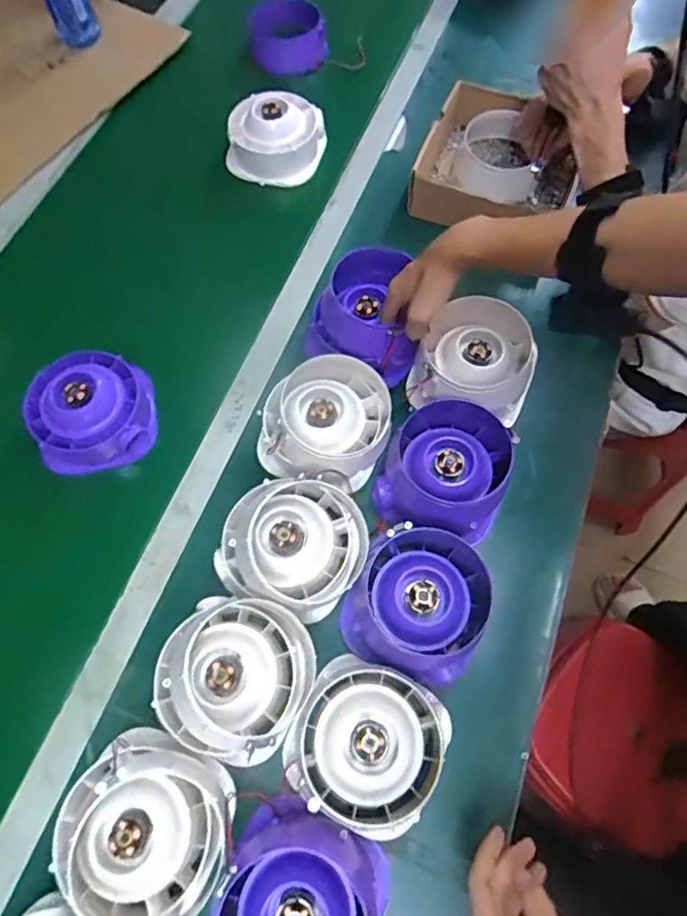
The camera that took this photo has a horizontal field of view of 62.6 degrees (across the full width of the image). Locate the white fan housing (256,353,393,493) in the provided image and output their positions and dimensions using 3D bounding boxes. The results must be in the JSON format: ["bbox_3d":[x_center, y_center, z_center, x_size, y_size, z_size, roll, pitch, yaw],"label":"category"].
[{"bbox_3d":[-0.020,-0.031,0.619,0.144,0.095,0.139,4,67,3],"label":"white fan housing"}]

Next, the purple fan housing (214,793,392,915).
[{"bbox_3d":[-0.036,0.364,0.462,0.131,0.093,0.125,26,70,11],"label":"purple fan housing"}]

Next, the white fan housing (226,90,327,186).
[{"bbox_3d":[-0.101,-0.476,0.833,0.136,0.065,0.118,15,68,7],"label":"white fan housing"}]

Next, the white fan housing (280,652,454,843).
[{"bbox_3d":[0.022,0.261,0.519,0.129,0.082,0.130,26,70,11],"label":"white fan housing"}]

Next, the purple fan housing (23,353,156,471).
[{"bbox_3d":[-0.292,-0.056,0.658,0.126,0.075,0.121,0,67,1],"label":"purple fan housing"}]

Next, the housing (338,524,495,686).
[{"bbox_3d":[0.079,0.142,0.562,0.131,0.082,0.141,24,69,11],"label":"housing"}]

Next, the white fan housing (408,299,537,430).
[{"bbox_3d":[0.153,-0.115,0.646,0.129,0.071,0.135,19,69,9],"label":"white fan housing"}]

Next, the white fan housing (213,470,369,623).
[{"bbox_3d":[-0.048,0.079,0.575,0.142,0.091,0.145,0,67,1],"label":"white fan housing"}]

